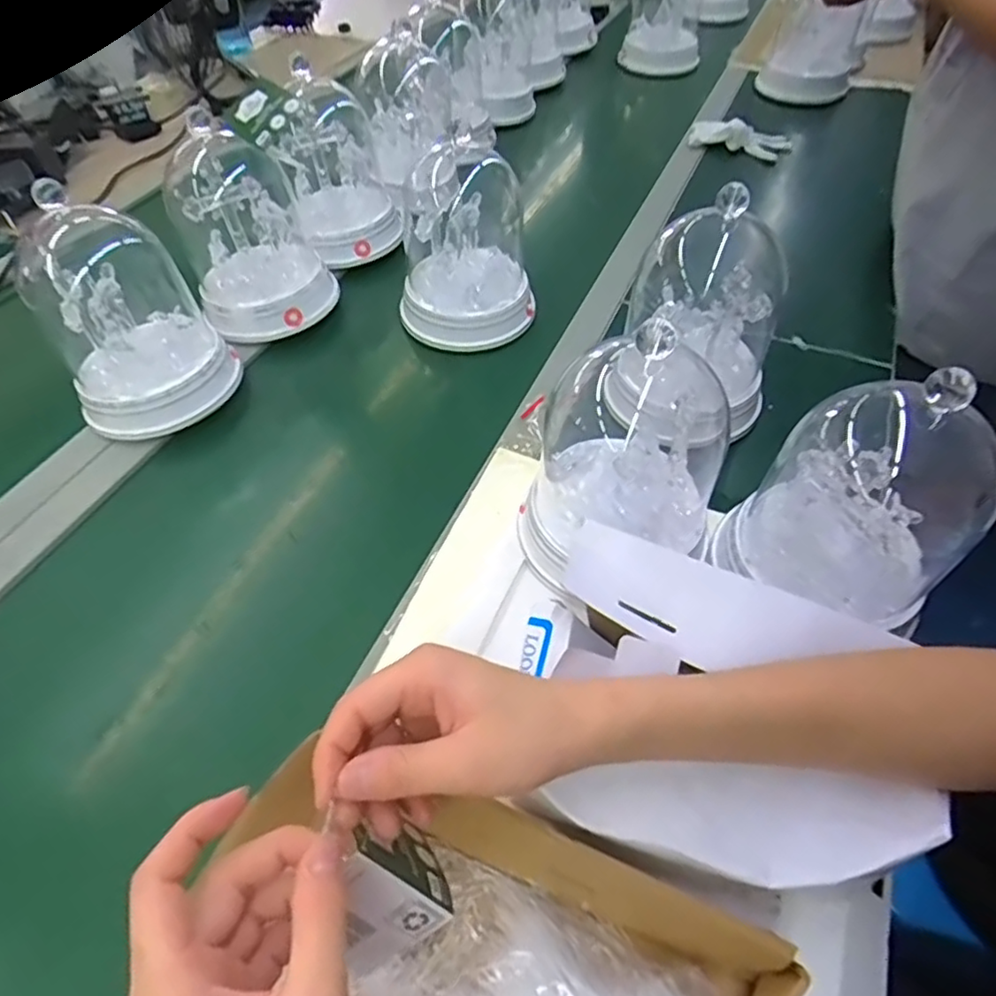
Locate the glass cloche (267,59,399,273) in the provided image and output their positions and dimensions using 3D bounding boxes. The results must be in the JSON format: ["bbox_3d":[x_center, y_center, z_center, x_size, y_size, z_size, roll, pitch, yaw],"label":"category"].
[{"bbox_3d":[-0.195,-0.384,0.759,0.138,0.179,0.138,-9,51,-7],"label":"glass cloche"}]

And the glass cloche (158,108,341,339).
[{"bbox_3d":[-0.262,-0.284,0.672,0.144,0.176,0.127,-21,54,-16],"label":"glass cloche"}]

